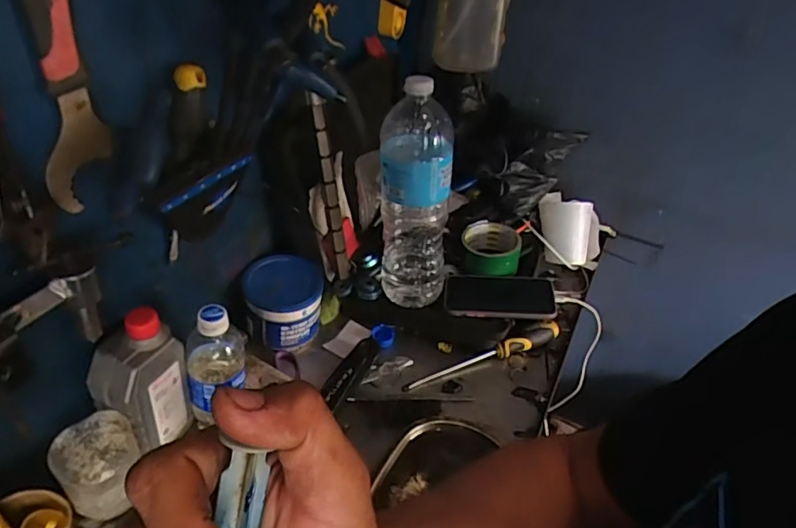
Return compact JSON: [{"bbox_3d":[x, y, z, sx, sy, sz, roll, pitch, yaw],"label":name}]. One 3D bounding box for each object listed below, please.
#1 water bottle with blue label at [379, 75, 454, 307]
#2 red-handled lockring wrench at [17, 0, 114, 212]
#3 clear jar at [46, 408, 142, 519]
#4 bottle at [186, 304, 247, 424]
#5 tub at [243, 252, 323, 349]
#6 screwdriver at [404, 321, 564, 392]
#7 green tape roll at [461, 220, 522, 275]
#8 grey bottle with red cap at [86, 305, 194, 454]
[{"bbox_3d":[0.024,-0.080,0.710,0.101,0.285,0.077,2,39,-7],"label":"water bottle with blue label"},{"bbox_3d":[-0.251,-0.148,0.401,0.021,0.227,0.052,15,40,9],"label":"red-handled lockring wrench"},{"bbox_3d":[-0.292,0.201,0.545,0.072,0.086,0.059,-28,51,-36],"label":"clear jar"},{"bbox_3d":[-0.202,0.110,0.615,0.063,0.150,0.055,0,40,-10],"label":"bottle"},{"bbox_3d":[-0.152,0.051,0.748,0.099,0.095,0.094,5,39,-3],"label":"tub"},{"bbox_3d":[0.118,0.119,0.758,0.237,0.036,0.024,-11,43,-22],"label":"screwdriver"},{"bbox_3d":[0.140,-0.022,0.838,0.092,0.052,0.083,13,39,7],"label":"green tape roll"},{"bbox_3d":[-0.262,0.125,0.570,0.058,0.164,0.078,20,41,15],"label":"grey bottle with red cap"}]

